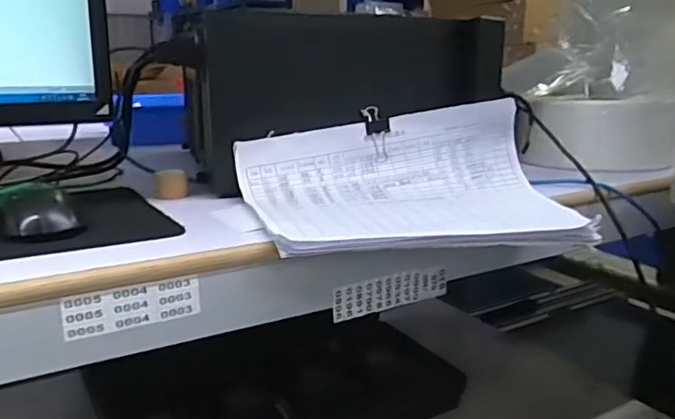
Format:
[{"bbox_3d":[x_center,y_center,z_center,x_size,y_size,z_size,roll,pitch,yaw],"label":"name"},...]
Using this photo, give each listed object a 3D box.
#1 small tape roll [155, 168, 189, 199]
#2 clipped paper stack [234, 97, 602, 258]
[{"bbox_3d":[-0.168,-0.026,0.607,0.030,0.026,0.033,-4,15,-18],"label":"small tape roll"},{"bbox_3d":[0.060,-0.032,0.530,0.290,0.087,0.181,-2,15,-8],"label":"clipped paper stack"}]

